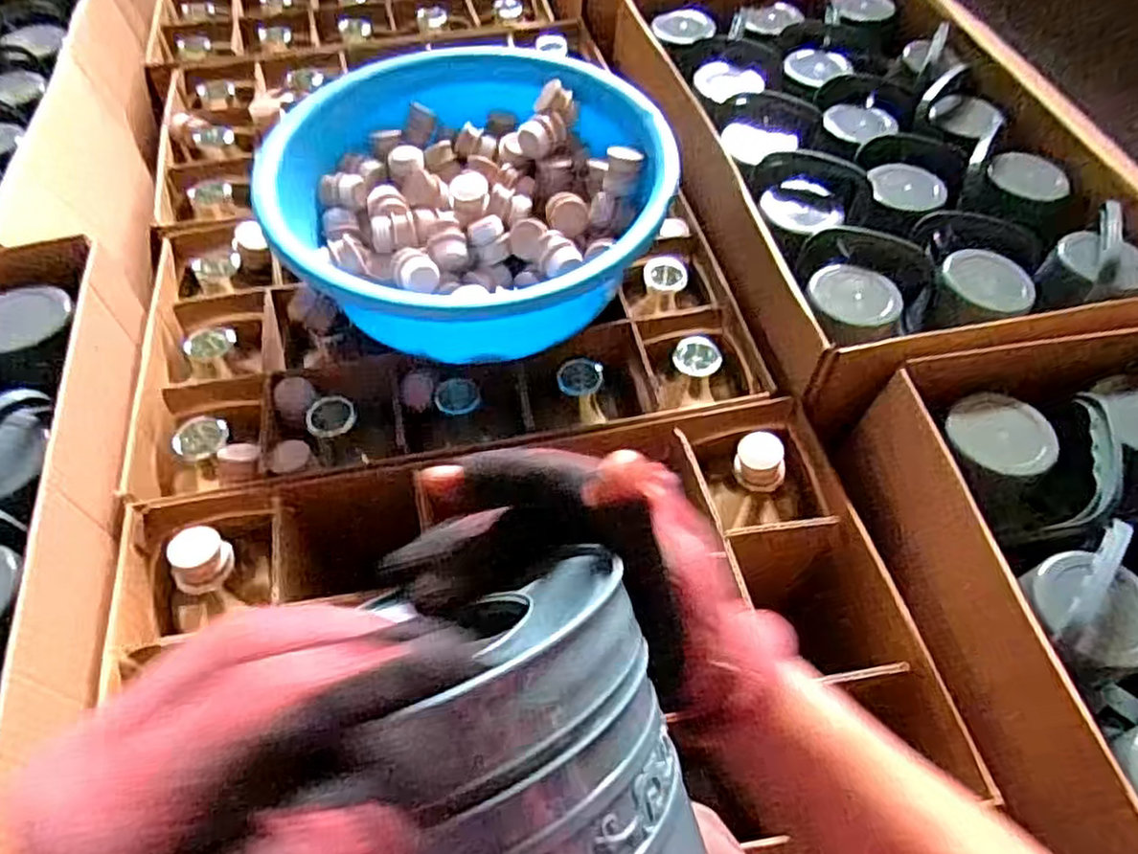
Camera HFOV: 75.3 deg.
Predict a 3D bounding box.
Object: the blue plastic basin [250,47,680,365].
[{"bbox_3d":[-0.101,-0.233,0.746,0.364,0.112,0.364,0,55,0],"label":"blue plastic basin"}]

